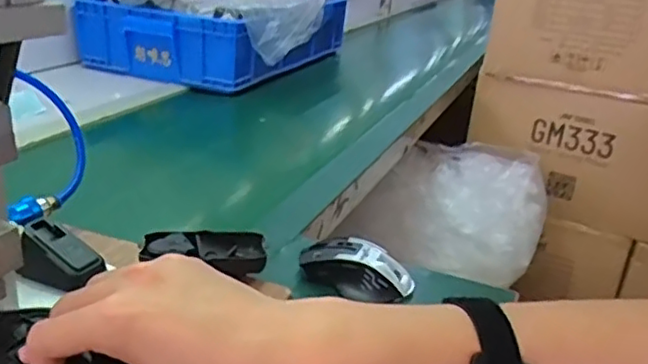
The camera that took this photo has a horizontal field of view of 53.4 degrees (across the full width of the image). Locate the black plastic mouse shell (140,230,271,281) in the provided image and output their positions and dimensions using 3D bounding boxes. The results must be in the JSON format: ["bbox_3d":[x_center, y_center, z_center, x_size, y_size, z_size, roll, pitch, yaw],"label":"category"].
[{"bbox_3d":[-0.108,0.062,0.593,0.109,0.022,0.047,5,23,-2],"label":"black plastic mouse shell"}]

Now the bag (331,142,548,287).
[{"bbox_3d":[0.278,0.051,1.361,0.347,0.179,0.285,16,24,21],"label":"bag"}]

